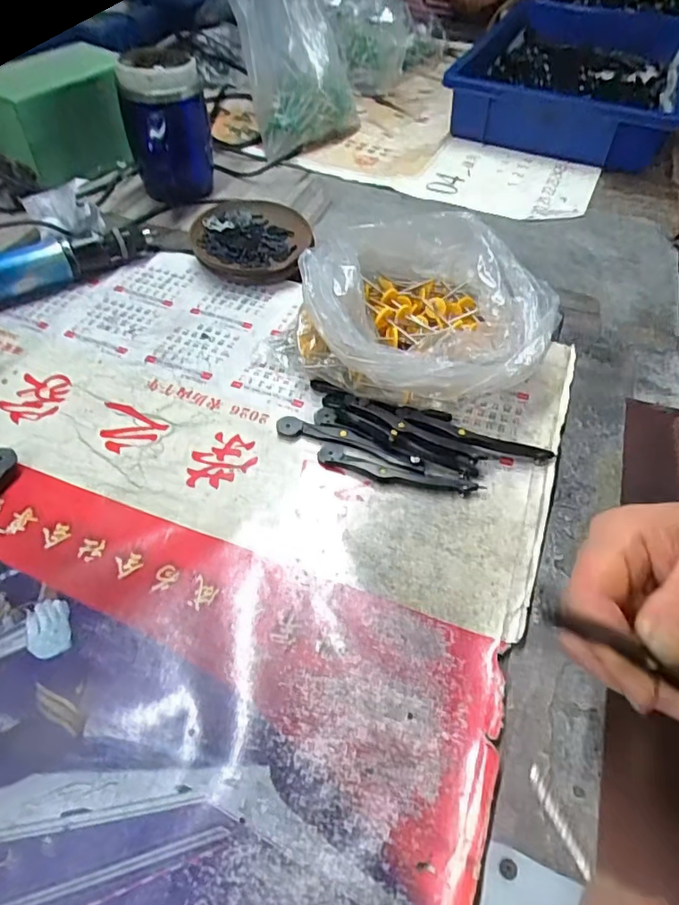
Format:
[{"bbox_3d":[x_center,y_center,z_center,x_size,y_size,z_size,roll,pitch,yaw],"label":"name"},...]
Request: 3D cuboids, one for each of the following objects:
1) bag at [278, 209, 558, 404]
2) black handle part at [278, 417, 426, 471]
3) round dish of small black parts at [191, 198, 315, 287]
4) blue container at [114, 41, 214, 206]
[{"bbox_3d":[0.063,-0.109,0.437,0.189,0.087,0.164,31,57,22],"label":"bag"},{"bbox_3d":[0.007,-0.008,0.405,0.111,0.009,0.019,15,52,11],"label":"black handle part"},{"bbox_3d":[-0.088,-0.213,0.555,0.113,0.030,0.111,3,51,1],"label":"round dish of small black parts"},{"bbox_3d":[-0.176,-0.338,0.569,0.083,0.132,0.065,-13,52,-11],"label":"blue container"}]

